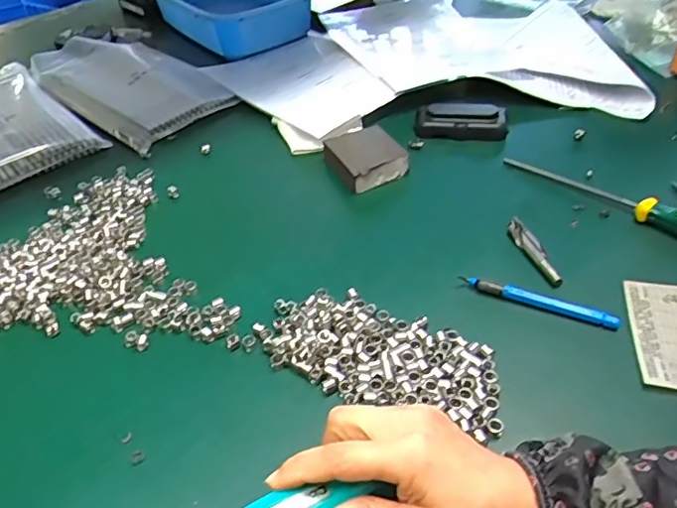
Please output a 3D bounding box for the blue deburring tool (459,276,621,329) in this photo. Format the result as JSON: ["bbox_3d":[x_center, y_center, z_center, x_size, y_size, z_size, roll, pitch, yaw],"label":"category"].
[{"bbox_3d":[0.160,0.036,0.442,0.121,0.013,0.007,16,46,21],"label":"blue deburring tool"}]

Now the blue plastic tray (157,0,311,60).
[{"bbox_3d":[-0.180,-0.423,0.927,0.195,0.071,0.292,-29,48,-25],"label":"blue plastic tray"}]

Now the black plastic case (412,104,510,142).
[{"bbox_3d":[0.142,-0.154,0.643,0.104,0.037,0.035,7,43,12],"label":"black plastic case"}]

